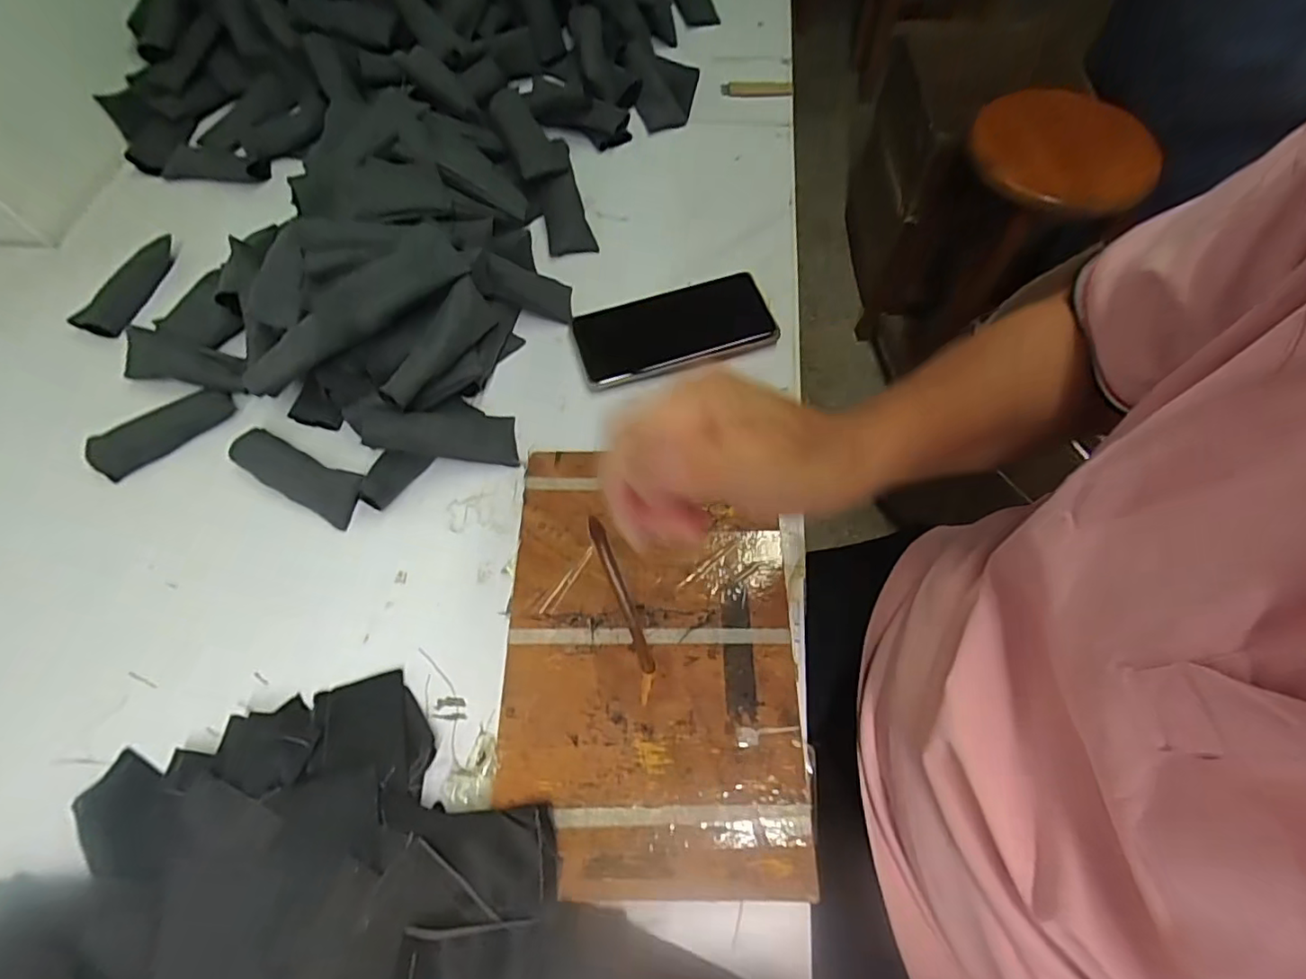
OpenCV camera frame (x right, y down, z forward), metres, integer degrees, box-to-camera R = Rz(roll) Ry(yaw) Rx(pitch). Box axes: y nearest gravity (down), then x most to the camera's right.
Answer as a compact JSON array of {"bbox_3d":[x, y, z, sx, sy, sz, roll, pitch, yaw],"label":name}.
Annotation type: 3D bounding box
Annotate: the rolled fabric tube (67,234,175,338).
[{"bbox_3d":[-0.455,-0.178,0.513,0.046,0.016,0.105,8,65,6],"label":"rolled fabric tube"}]

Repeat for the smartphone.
[{"bbox_3d":[0.017,-0.131,0.478,0.157,0.008,0.077,-17,65,-6],"label":"smartphone"}]

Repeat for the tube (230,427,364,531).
[{"bbox_3d":[-0.255,-0.012,0.422,0.107,0.015,0.034,24,68,13],"label":"tube"}]

